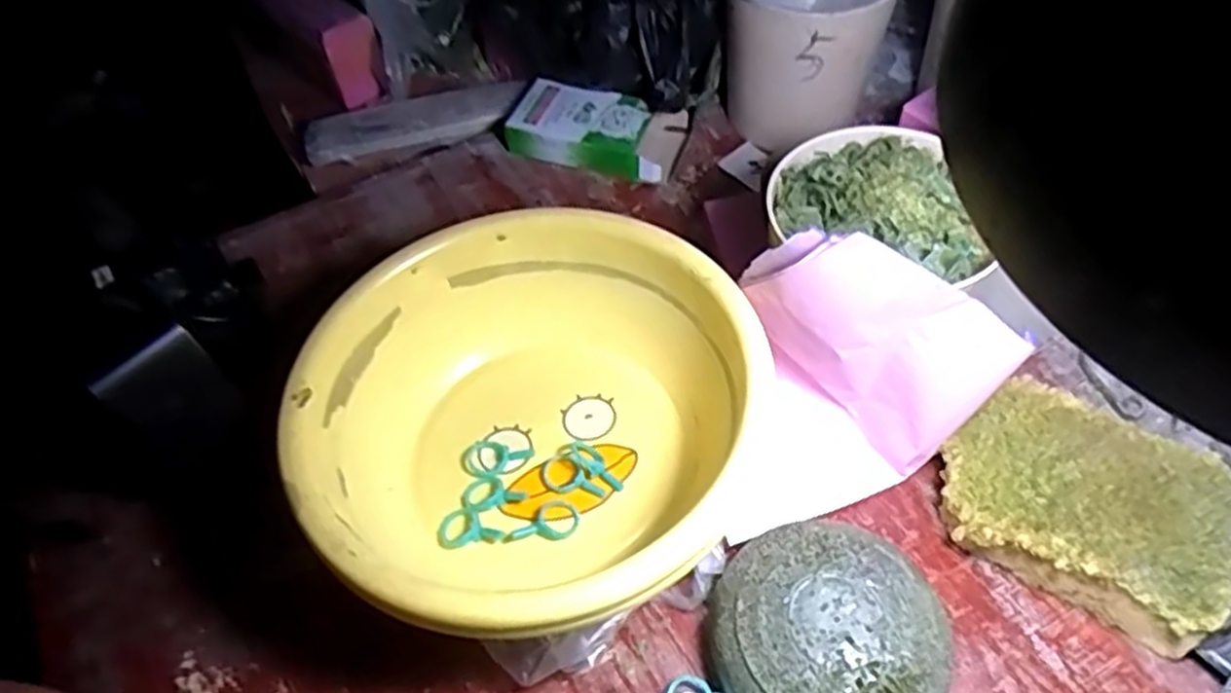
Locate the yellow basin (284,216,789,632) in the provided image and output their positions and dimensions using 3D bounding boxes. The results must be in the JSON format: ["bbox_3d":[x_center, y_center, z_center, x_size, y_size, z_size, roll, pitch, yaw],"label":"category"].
[{"bbox_3d":[-0.045,0.040,0.400,0.213,0.090,0.214,-2,54,3],"label":"yellow basin"}]

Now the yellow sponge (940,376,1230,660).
[{"bbox_3d":[0.231,0.078,0.391,0.130,0.042,0.093,25,59,20],"label":"yellow sponge"}]

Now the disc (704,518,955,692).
[{"bbox_3d":[0.096,0.135,0.360,0.100,0.033,0.102,-2,54,3],"label":"disc"}]

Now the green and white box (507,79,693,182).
[{"bbox_3d":[-0.015,-0.159,0.577,0.123,0.031,0.067,9,55,12],"label":"green and white box"}]

